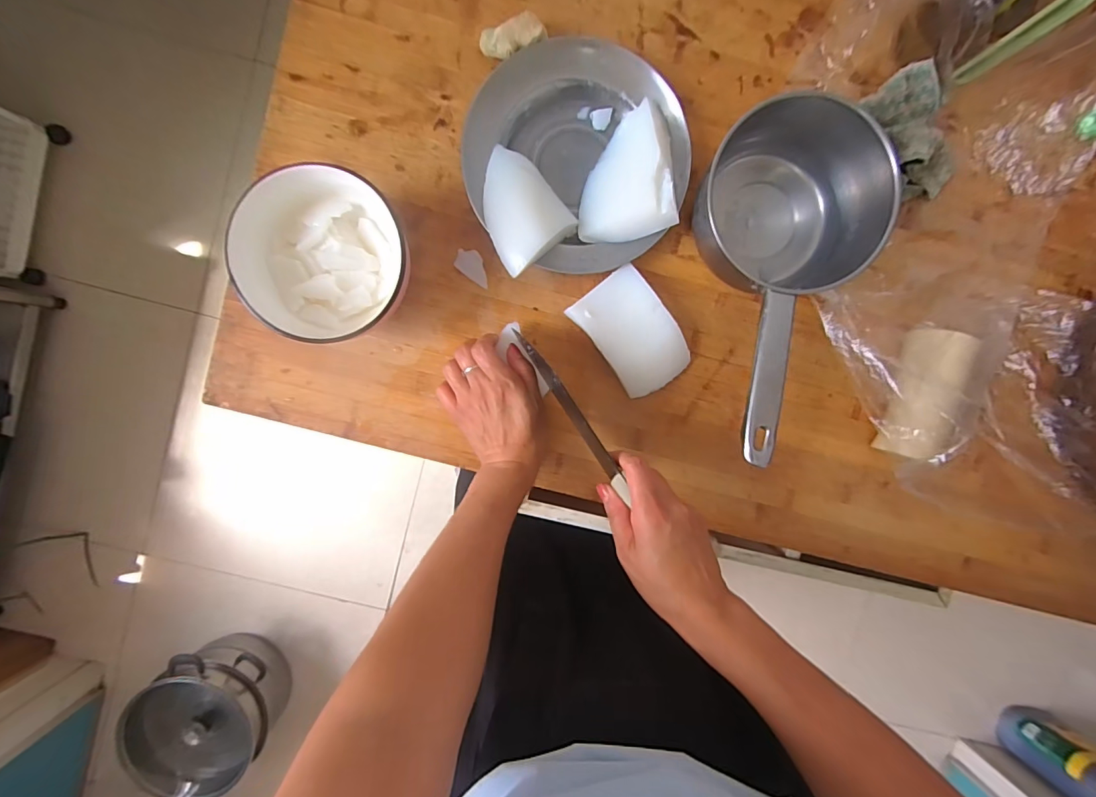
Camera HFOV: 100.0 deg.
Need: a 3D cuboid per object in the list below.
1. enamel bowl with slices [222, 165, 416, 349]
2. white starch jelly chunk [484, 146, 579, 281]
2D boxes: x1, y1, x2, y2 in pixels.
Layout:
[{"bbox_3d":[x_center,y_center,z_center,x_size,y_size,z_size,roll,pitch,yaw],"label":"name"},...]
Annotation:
[{"bbox_3d":[-0.194,-0.124,0.404,0.124,0.067,0.132,-19,95,-1],"label":"enamel bowl with slices"},{"bbox_3d":[-0.032,-0.172,0.425,0.078,0.023,0.098,-41,86,-4],"label":"white starch jelly chunk"}]

